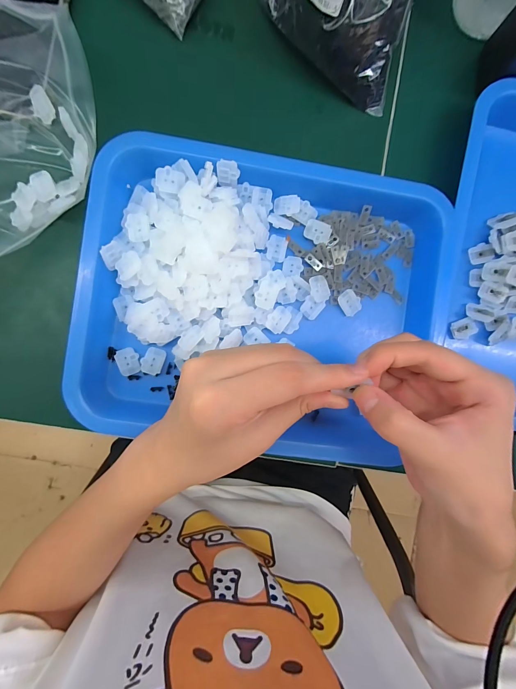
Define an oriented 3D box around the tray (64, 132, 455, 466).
[{"bbox_3d":[0.012,-0.035,0.233,0.285,0.037,0.237,9,89,-3],"label":"tray"}]

